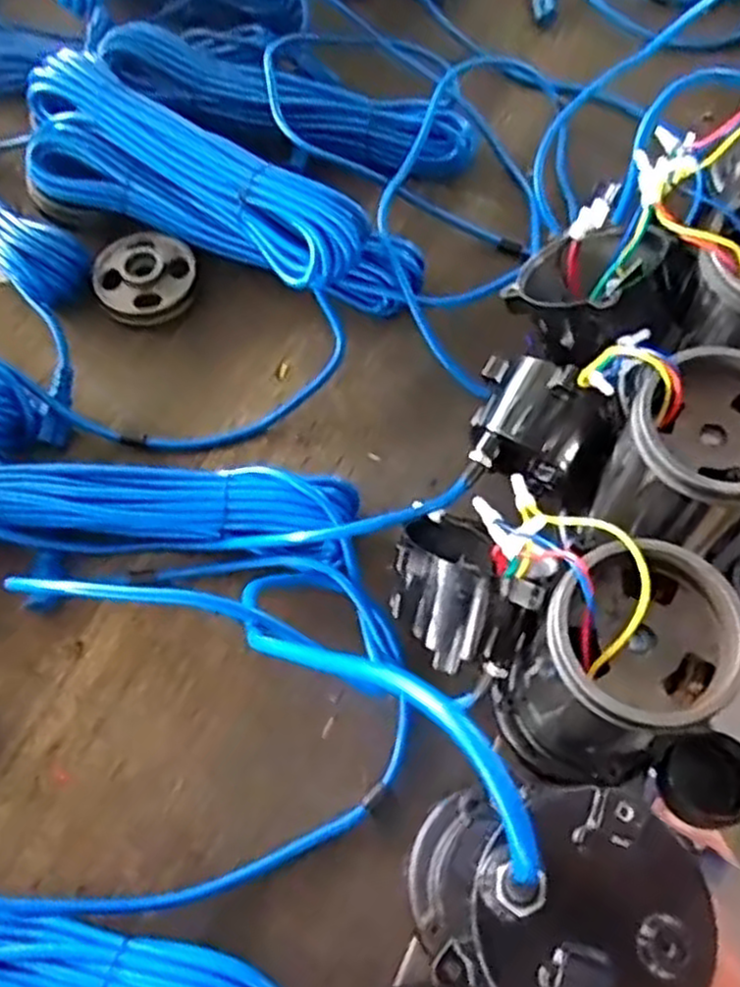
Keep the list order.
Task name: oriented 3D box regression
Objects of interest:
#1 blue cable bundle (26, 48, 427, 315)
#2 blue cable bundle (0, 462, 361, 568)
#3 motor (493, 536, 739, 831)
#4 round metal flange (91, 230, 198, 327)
[{"bbox_3d":[-0.132,-0.256,0.655,0.377,0.080,0.114,26,69,12],"label":"blue cable bundle"},{"bbox_3d":[-0.186,0.013,0.561,0.348,0.057,0.073,2,66,2],"label":"blue cable bundle"},{"bbox_3d":[0.129,0.100,0.429,0.086,0.162,0.096,31,70,14],"label":"motor"},{"bbox_3d":[-0.194,-0.190,0.669,0.086,0.020,0.091,-1,66,1],"label":"round metal flange"}]

